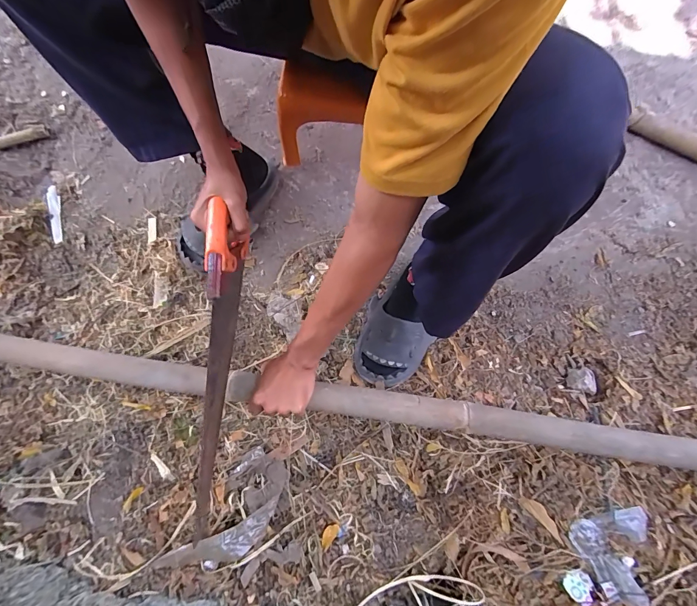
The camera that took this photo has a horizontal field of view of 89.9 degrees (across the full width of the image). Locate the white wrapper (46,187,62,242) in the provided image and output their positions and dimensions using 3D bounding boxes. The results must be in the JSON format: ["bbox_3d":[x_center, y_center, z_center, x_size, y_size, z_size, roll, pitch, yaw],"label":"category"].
[{"bbox_3d":[-0.702,-0.216,0.835,0.027,0.008,0.148,-17,79,-2],"label":"white wrapper"}]

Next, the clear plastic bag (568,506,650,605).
[{"bbox_3d":[0.448,0.421,0.575,0.130,0.029,0.144,-17,79,-2],"label":"clear plastic bag"}]

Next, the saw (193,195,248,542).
[{"bbox_3d":[-0.201,0.099,0.553,0.031,0.110,0.474,4,89,2],"label":"saw"}]

